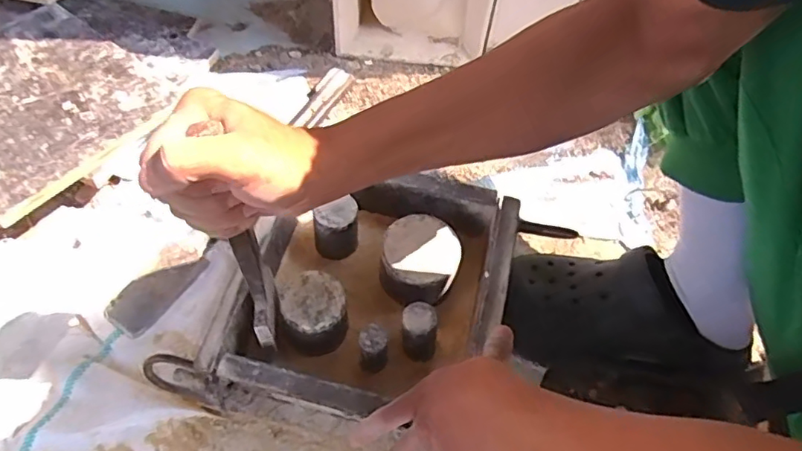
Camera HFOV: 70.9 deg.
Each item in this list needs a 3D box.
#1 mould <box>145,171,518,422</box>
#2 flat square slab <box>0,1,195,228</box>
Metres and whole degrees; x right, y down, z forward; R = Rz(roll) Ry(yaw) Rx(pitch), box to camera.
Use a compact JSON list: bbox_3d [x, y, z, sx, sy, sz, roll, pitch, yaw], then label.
[{"bbox_3d":[-0.055,0.066,0.529,0.293,0.076,0.214,9,57,4],"label":"mould"},{"bbox_3d":[-0.421,-0.156,0.667,0.240,0.015,0.274,36,58,10],"label":"flat square slab"}]

